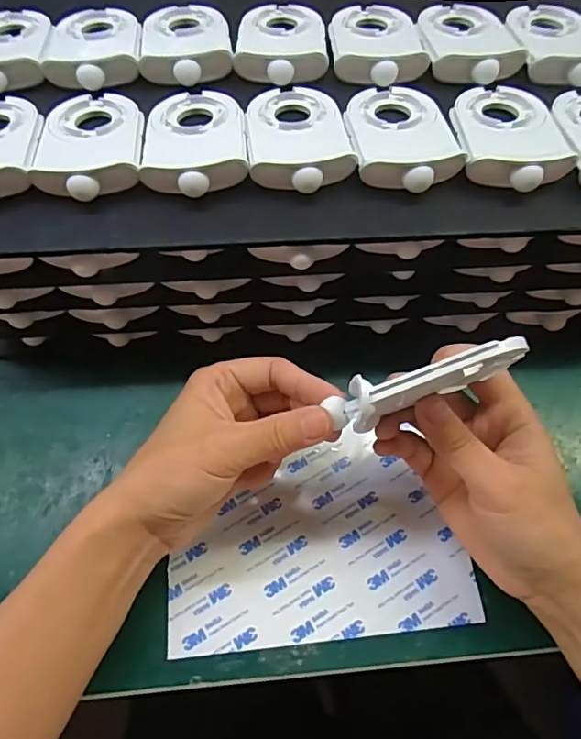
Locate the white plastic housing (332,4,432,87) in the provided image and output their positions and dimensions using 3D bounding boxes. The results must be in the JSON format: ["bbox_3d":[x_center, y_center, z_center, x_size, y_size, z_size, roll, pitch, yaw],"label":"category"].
[{"bbox_3d":[0.056,-0.214,0.338,0.058,0.013,0.082,-1,62,0],"label":"white plastic housing"}]

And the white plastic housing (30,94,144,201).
[{"bbox_3d":[-0.115,-0.134,0.300,0.058,0.017,0.090,-7,62,-3],"label":"white plastic housing"}]

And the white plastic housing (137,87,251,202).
[{"bbox_3d":[-0.055,-0.136,0.300,0.058,0.018,0.092,-6,62,-3],"label":"white plastic housing"}]

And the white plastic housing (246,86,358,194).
[{"bbox_3d":[0.004,-0.138,0.300,0.058,0.016,0.090,-5,62,-3],"label":"white plastic housing"}]

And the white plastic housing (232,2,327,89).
[{"bbox_3d":[-0.006,-0.217,0.339,0.057,0.013,0.082,-1,62,-1],"label":"white plastic housing"}]

